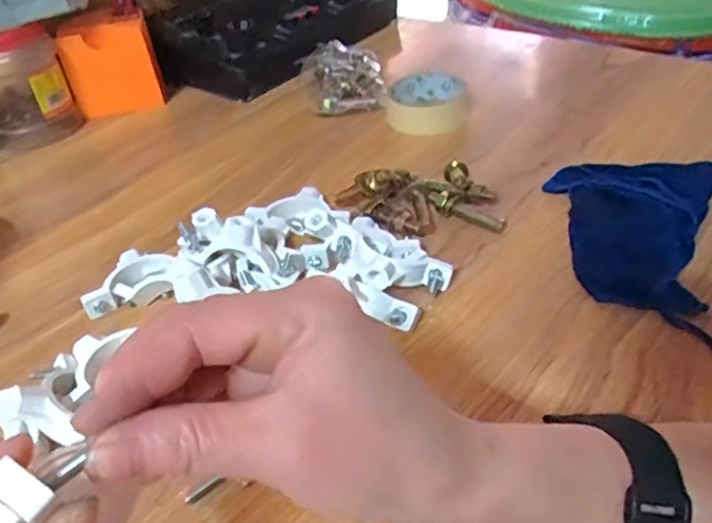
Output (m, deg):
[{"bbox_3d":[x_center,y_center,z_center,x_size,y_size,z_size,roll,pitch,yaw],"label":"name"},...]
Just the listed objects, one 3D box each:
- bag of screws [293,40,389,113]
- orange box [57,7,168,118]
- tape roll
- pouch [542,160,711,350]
[{"bbox_3d":[-0.015,-0.211,0.707,0.094,0.042,0.134,-10,40,-3],"label":"bag of screws"},{"bbox_3d":[-0.288,-0.235,0.728,0.098,0.093,0.070,-13,40,-8],"label":"orange box"},{"bbox_3d":[0.070,-0.158,0.632,0.083,0.034,0.088,-4,40,3],"label":"tape roll"},{"bbox_3d":[0.195,-0.023,0.437,0.114,0.032,0.176,10,42,19],"label":"pouch"}]

